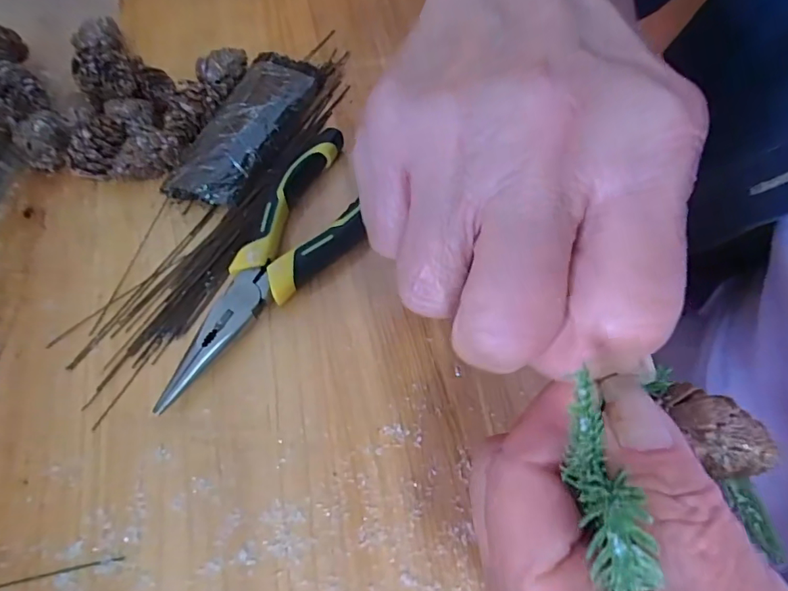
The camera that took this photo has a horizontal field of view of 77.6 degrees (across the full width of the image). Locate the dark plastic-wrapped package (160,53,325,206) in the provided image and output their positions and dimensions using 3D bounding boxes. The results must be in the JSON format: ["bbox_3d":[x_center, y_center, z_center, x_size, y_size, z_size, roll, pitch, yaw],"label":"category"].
[{"bbox_3d":[-0.081,-0.092,0.270,0.042,0.019,0.107,24,67,10],"label":"dark plastic-wrapped package"}]

